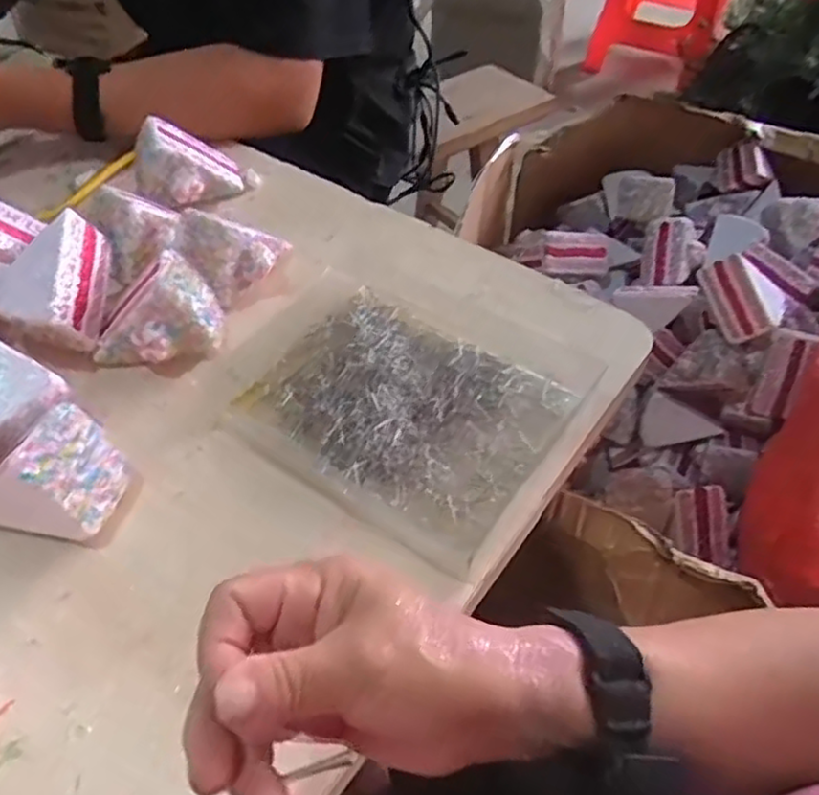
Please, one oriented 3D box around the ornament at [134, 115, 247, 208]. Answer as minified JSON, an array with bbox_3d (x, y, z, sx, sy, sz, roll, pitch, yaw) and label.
[{"bbox_3d":[-0.187,-0.202,0.625,0.095,0.062,0.054,-14,51,-13],"label":"ornament"}]

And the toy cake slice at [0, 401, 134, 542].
[{"bbox_3d":[-0.212,0.044,0.415,0.077,0.070,0.066,13,50,10],"label":"toy cake slice"}]

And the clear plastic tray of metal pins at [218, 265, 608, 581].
[{"bbox_3d":[-0.011,-0.011,0.481,0.215,0.023,0.174,29,55,21],"label":"clear plastic tray of metal pins"}]

